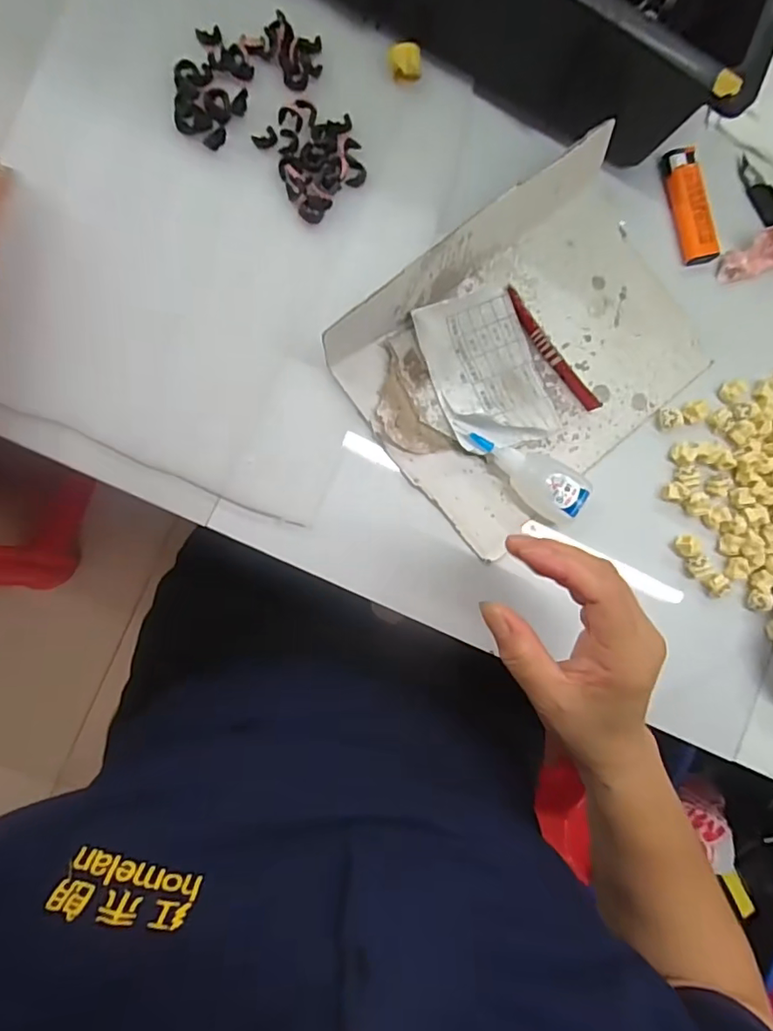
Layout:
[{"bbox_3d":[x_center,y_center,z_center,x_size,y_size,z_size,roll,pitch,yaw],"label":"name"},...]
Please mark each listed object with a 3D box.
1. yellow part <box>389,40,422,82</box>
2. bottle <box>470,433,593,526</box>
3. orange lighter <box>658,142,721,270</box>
[{"bbox_3d":[0.013,-0.296,0.354,0.022,0.013,0.017,-7,90,-9],"label":"yellow part"},{"bbox_3d":[0.092,-0.027,0.357,0.084,0.019,0.038,29,85,-7],"label":"bottle"},{"bbox_3d":[0.219,-0.222,0.390,0.025,0.009,0.080,-16,91,-9],"label":"orange lighter"}]

